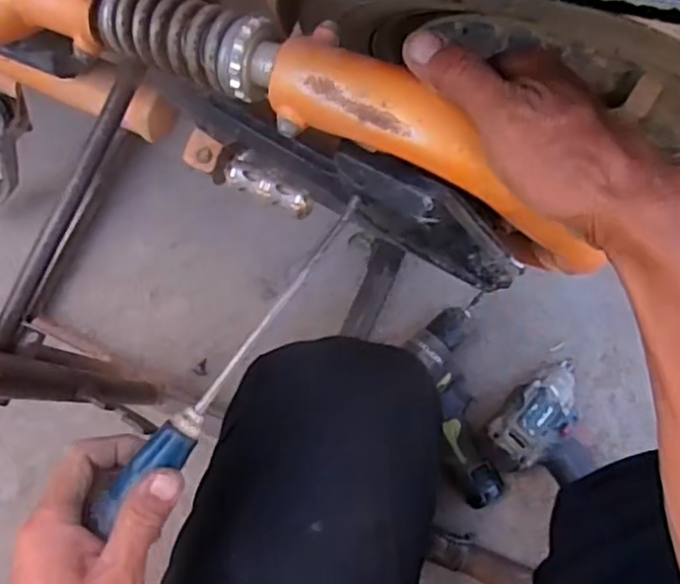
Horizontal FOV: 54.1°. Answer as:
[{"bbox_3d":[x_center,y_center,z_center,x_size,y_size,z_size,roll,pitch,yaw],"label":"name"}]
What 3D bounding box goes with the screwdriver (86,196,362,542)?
[{"bbox_3d":[-0.060,0.038,0.393,0.026,0.020,0.235,37,77,3],"label":"screwdriver"}]

